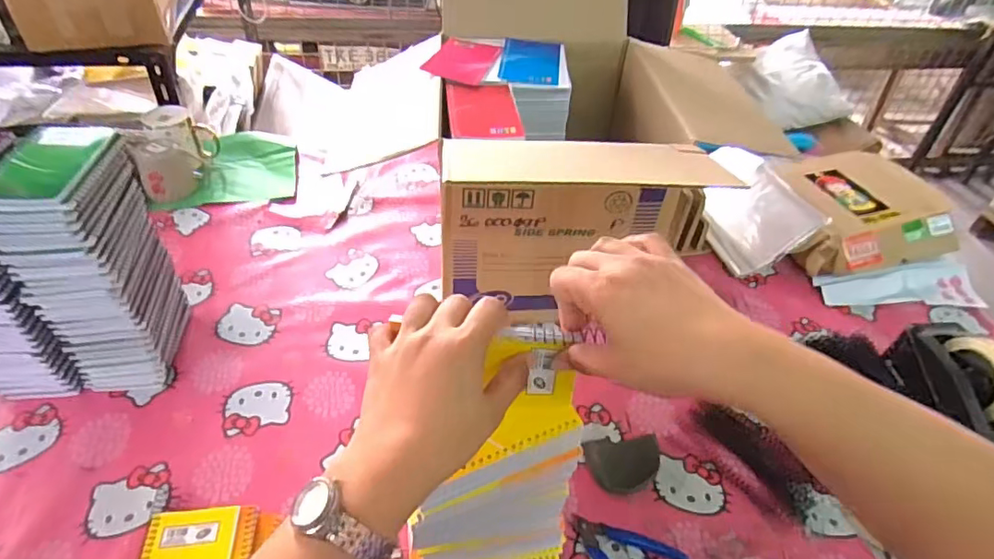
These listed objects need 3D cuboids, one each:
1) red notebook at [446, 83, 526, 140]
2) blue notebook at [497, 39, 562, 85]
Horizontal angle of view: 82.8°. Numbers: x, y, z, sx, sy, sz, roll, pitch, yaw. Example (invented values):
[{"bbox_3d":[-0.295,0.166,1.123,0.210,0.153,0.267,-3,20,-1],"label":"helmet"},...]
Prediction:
[{"bbox_3d":[-0.016,-0.201,0.669,0.082,0.005,0.130,-2,45,-7],"label":"red notebook"},{"bbox_3d":[0.046,-0.301,0.776,0.080,0.008,0.125,6,45,1],"label":"blue notebook"}]

